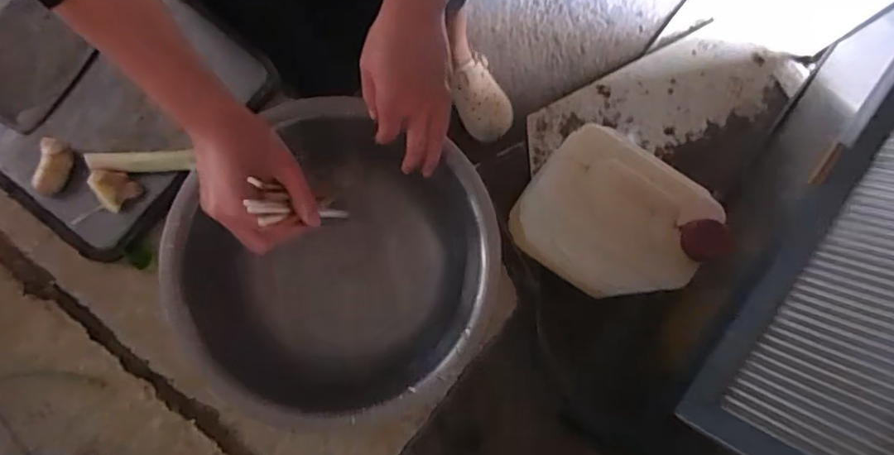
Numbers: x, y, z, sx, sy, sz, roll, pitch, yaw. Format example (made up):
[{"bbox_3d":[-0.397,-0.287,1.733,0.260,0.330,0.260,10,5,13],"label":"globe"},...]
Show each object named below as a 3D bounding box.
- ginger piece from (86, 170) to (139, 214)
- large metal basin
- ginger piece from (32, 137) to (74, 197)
[{"bbox_3d":[-0.366,-0.045,0.610,0.039,0.034,0.036,45,82,4],"label":"ginger piece"},{"bbox_3d":[-0.110,0.039,0.585,0.314,0.084,0.306,0,78,-1],"label":"large metal basin"},{"bbox_3d":[-0.431,-0.066,0.613,0.024,0.022,0.061,3,81,-3],"label":"ginger piece"}]

